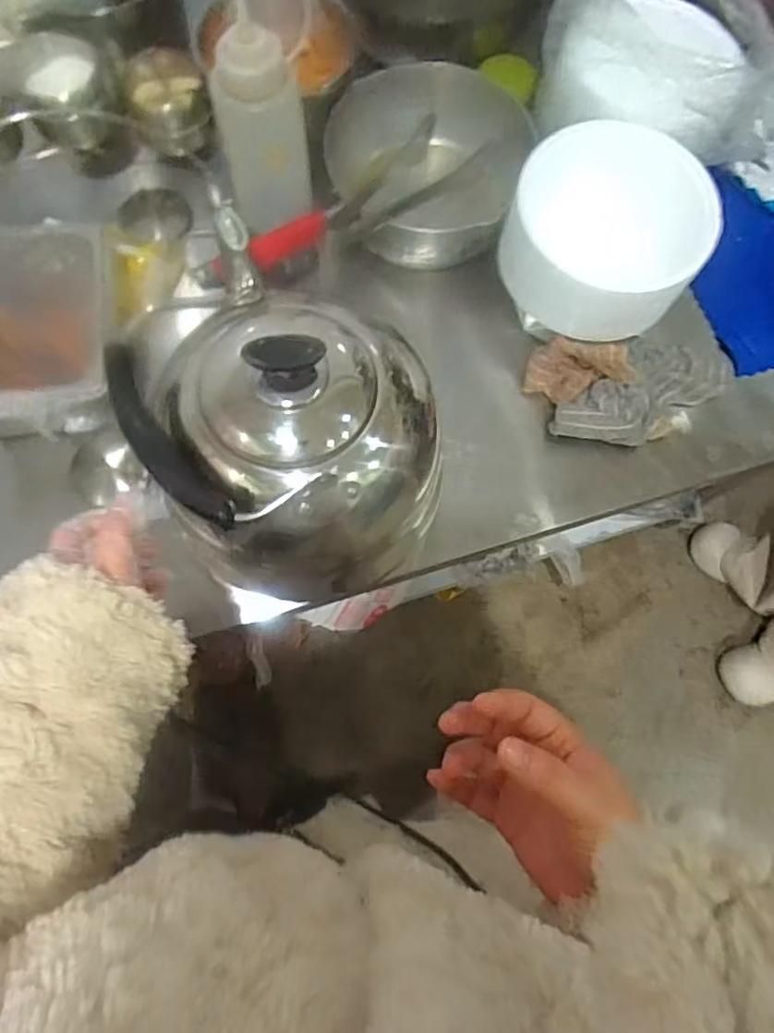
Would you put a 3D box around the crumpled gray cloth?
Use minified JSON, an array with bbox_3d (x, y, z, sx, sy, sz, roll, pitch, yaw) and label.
[{"bbox_3d":[0.248,-0.124,0.647,0.197,0.032,0.084,-31,76,-11],"label":"crumpled gray cloth"}]

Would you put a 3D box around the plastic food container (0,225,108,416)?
[{"bbox_3d":[-0.311,-0.162,0.565,0.156,0.061,0.184,-5,73,-4],"label":"plastic food container"}]

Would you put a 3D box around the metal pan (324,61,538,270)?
[{"bbox_3d":[0.029,-0.354,0.688,0.197,0.070,0.213,11,73,1],"label":"metal pan"}]

